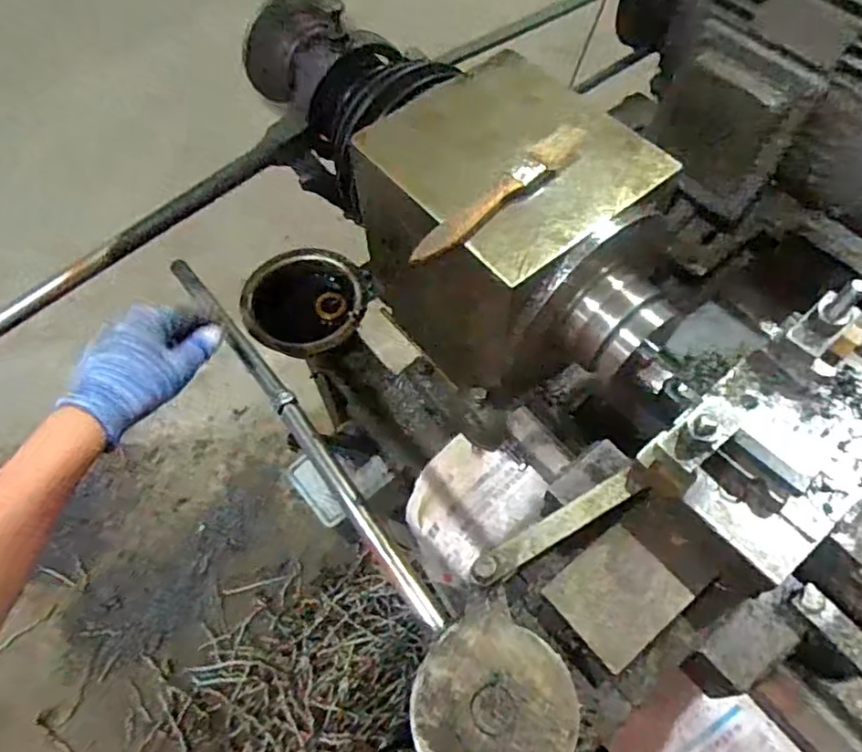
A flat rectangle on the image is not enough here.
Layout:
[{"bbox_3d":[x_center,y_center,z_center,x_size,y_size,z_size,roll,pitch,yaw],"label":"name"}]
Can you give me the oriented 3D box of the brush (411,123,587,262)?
[{"bbox_3d":[0.044,-0.116,0.396,0.143,0.011,0.020,-41,68,-19],"label":"brush"}]

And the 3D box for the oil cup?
[{"bbox_3d":[-0.134,-0.081,0.673,0.129,0.064,0.129,-1,61,1],"label":"oil cup"}]

